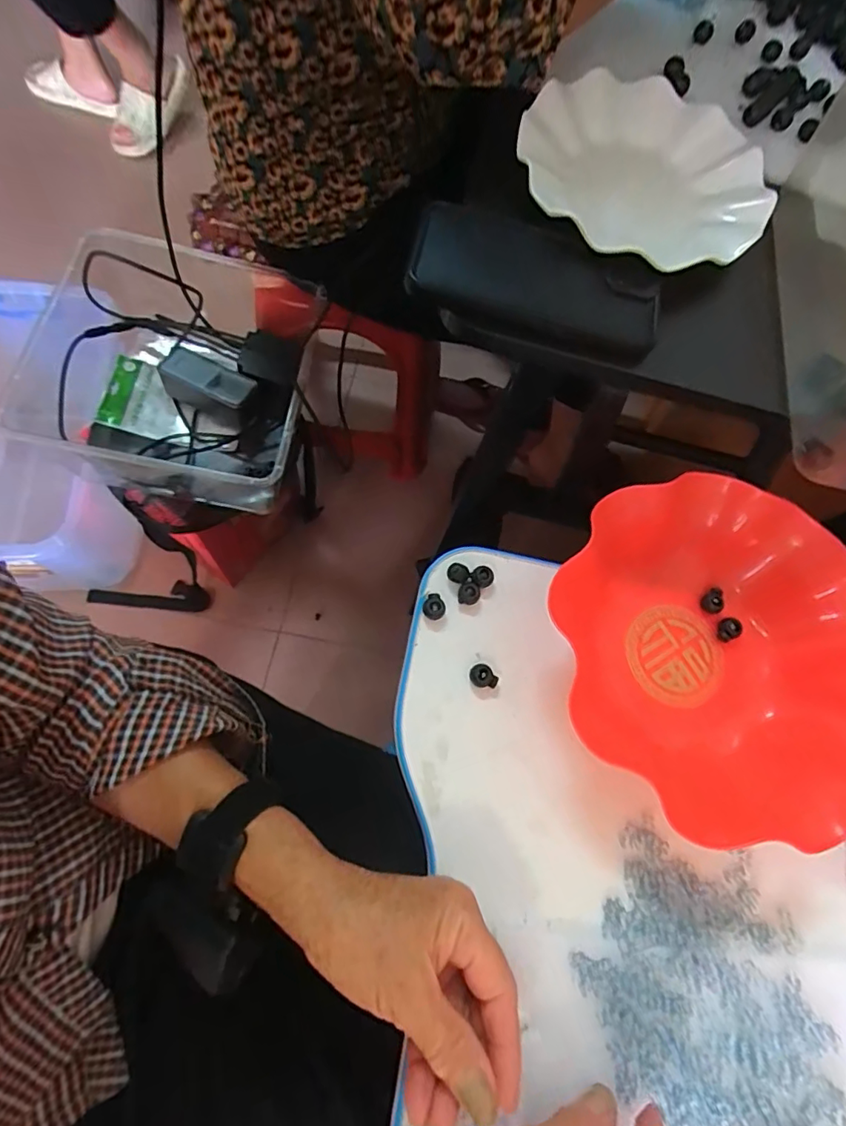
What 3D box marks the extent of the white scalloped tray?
[{"bbox_3d":[0.157,-0.278,0.385,0.189,0.033,0.181,-32,78,-17],"label":"white scalloped tray"}]

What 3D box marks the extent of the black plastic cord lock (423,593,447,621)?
[{"bbox_3d":[0.008,0.030,0.372,0.015,0.008,0.018,-4,71,-9],"label":"black plastic cord lock"}]

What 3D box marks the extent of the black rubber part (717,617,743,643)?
[{"bbox_3d":[0.225,0.049,0.392,0.017,0.008,0.014,-35,78,-17],"label":"black rubber part"}]

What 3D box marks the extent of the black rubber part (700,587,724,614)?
[{"bbox_3d":[0.218,0.028,0.400,0.014,0.007,0.020,35,70,5],"label":"black rubber part"}]

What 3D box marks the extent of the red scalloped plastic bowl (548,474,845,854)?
[{"bbox_3d":[0.194,0.061,0.358,0.210,0.061,0.229,-7,72,-10],"label":"red scalloped plastic bowl"}]

